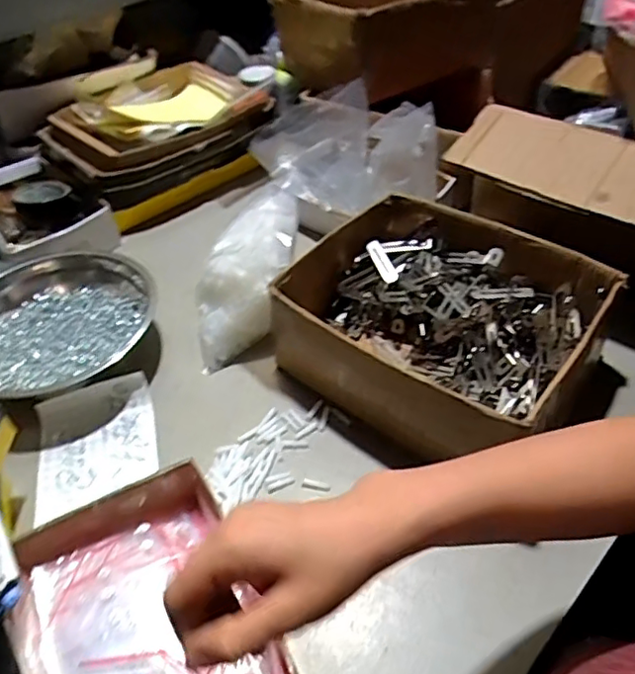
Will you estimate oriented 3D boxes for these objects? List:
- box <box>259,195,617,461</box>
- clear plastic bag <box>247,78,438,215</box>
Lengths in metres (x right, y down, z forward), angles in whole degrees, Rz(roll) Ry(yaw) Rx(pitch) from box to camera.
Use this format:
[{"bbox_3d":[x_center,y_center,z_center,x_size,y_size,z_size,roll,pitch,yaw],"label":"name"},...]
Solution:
[{"bbox_3d":[0.143,-0.014,0.680,0.333,0.115,0.273,32,55,31],"label":"box"},{"bbox_3d":[0.026,-0.292,0.900,0.173,0.135,0.314,-32,51,-25],"label":"clear plastic bag"}]

